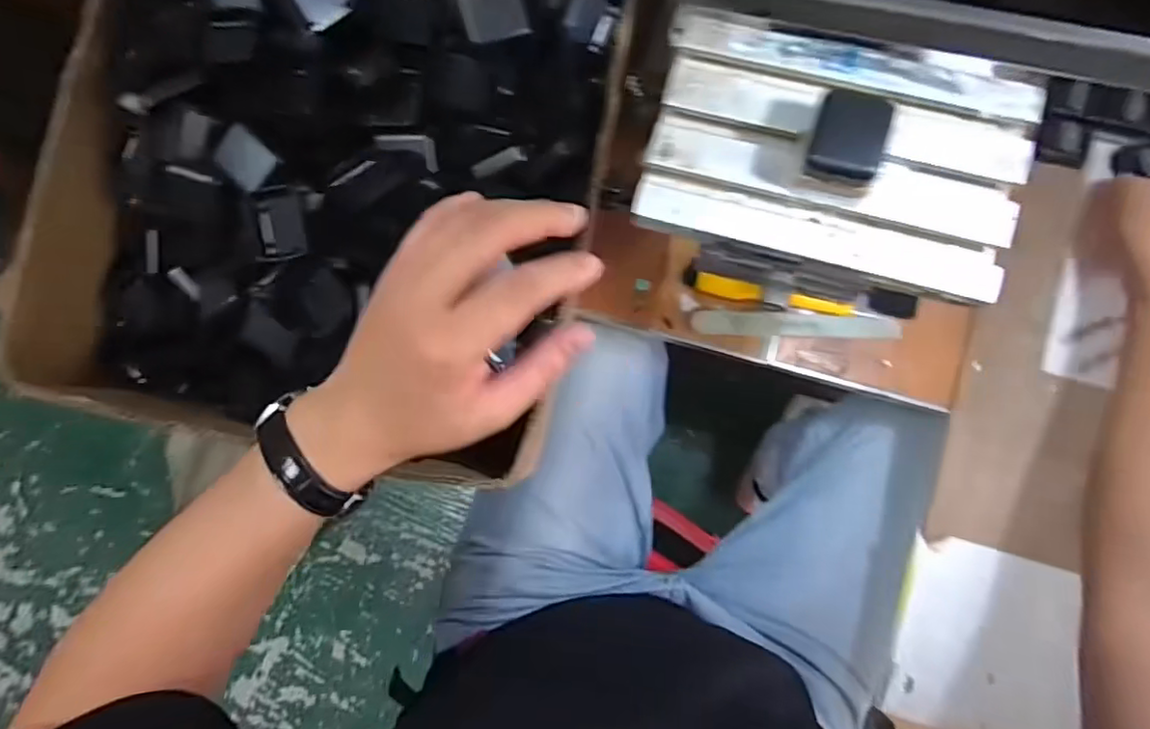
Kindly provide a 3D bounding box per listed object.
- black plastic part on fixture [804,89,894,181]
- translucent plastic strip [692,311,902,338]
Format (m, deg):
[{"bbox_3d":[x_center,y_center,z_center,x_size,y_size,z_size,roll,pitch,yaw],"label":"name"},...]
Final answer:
[{"bbox_3d":[0.137,-0.115,0.305,0.033,0.010,0.041,16,86,6],"label":"black plastic part on fixture"},{"bbox_3d":[0.195,-0.035,0.537,0.174,0.007,0.020,3,85,5],"label":"translucent plastic strip"}]

